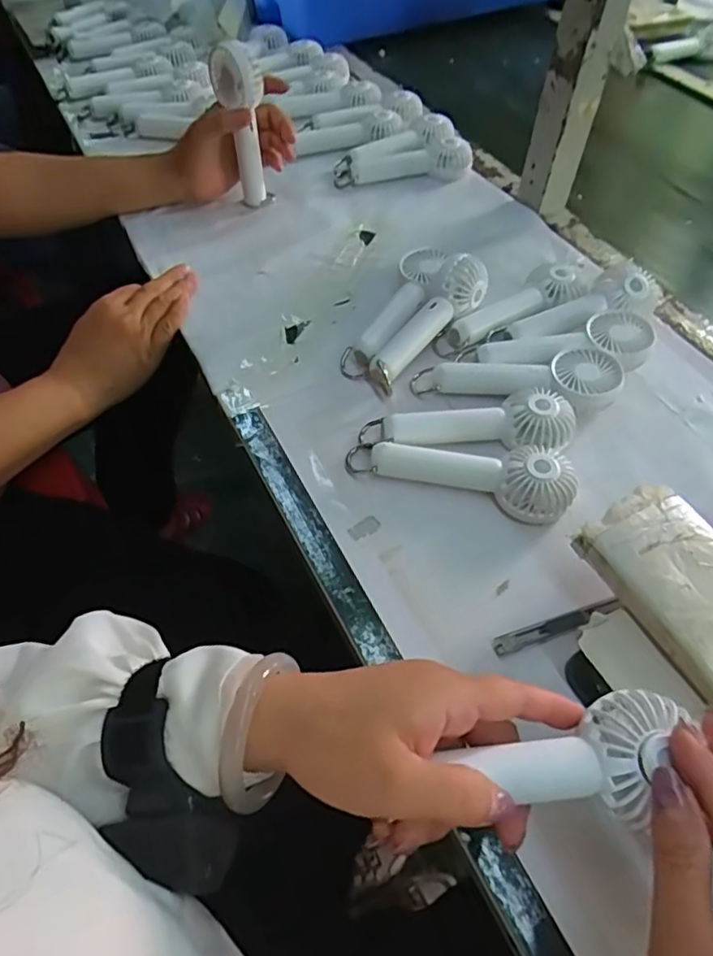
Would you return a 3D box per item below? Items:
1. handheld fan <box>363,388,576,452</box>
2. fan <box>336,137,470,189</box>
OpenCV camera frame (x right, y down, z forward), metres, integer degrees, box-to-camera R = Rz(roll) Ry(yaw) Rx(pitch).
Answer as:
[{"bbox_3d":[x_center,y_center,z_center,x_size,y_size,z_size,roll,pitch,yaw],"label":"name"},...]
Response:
[{"bbox_3d":[0.086,-0.042,0.468,0.159,0.032,0.042,-2,54,-2],"label":"handheld fan"},{"bbox_3d":[0.056,-0.374,0.710,0.160,0.034,0.047,-5,54,-5],"label":"fan"}]

